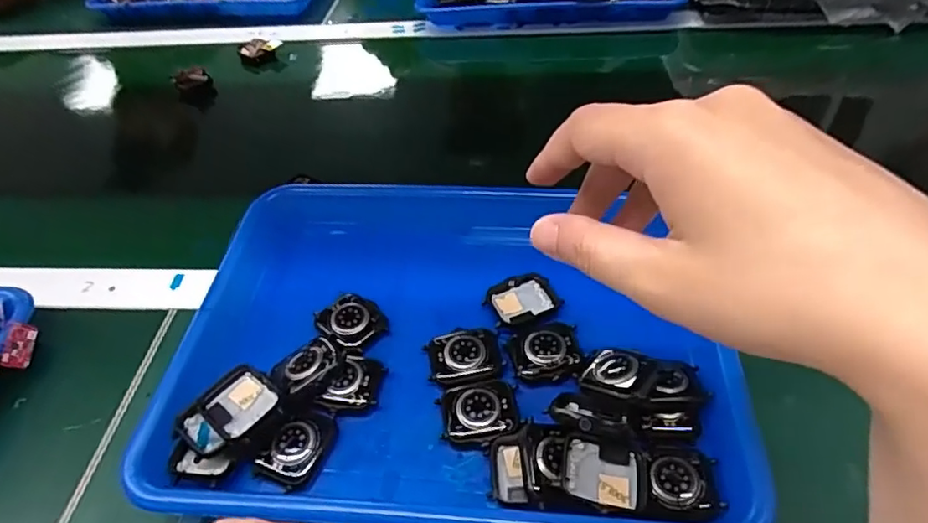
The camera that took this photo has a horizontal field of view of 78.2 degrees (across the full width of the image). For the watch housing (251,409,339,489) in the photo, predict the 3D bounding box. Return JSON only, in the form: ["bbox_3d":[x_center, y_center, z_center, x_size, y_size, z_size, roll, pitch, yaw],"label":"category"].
[{"bbox_3d":[-0.091,0.102,0.313,0.031,0.007,0.042,28,55,1],"label":"watch housing"}]

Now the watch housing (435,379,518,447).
[{"bbox_3d":[0.009,0.084,0.321,0.044,0.007,0.036,-9,47,-3],"label":"watch housing"}]

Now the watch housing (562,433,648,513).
[{"bbox_3d":[0.071,0.106,0.286,0.041,0.014,0.035,3,47,9],"label":"watch housing"}]

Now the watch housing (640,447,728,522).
[{"bbox_3d":[0.110,0.111,0.287,0.037,0.007,0.036,3,47,8],"label":"watch housing"}]

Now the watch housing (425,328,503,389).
[{"bbox_3d":[0.000,0.056,0.346,0.043,0.008,0.034,-10,47,-4],"label":"watch housing"}]

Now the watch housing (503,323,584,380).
[{"bbox_3d":[0.048,0.051,0.345,0.041,0.006,0.039,-6,47,0],"label":"watch housing"}]

